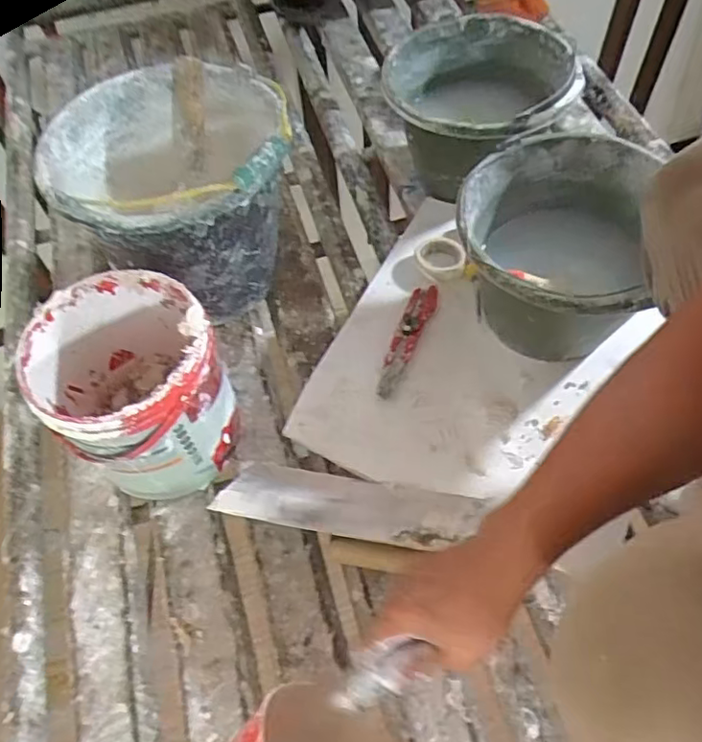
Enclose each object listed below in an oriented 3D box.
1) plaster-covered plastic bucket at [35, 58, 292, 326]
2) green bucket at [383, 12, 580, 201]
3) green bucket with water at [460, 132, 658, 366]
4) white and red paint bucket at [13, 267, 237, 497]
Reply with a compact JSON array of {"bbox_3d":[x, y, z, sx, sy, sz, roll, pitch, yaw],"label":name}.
[{"bbox_3d":[-0.200,-0.210,0.750,0.253,0.237,0.254,-1,58,2],"label":"plaster-covered plastic bucket"},{"bbox_3d":[0.174,-0.350,0.855,0.240,0.187,0.234,-1,58,2],"label":"green bucket"},{"bbox_3d":[0.230,-0.126,0.720,0.205,0.181,0.242,16,60,13],"label":"green bucket with water"},{"bbox_3d":[-0.220,0.024,0.660,0.171,0.204,0.180,-1,58,2],"label":"white and red paint bucket"}]

